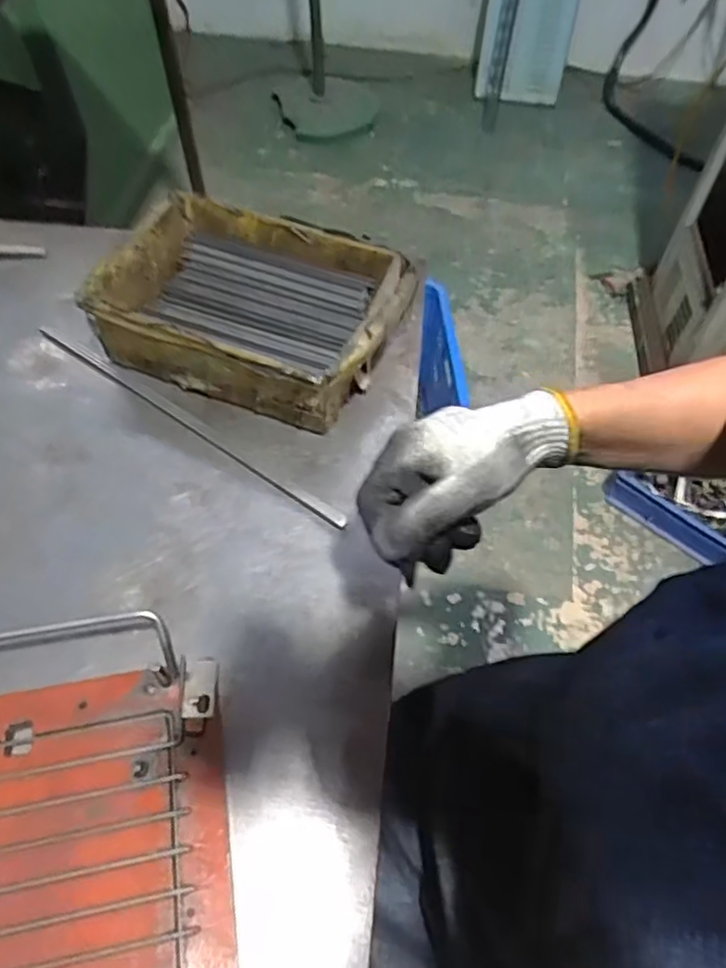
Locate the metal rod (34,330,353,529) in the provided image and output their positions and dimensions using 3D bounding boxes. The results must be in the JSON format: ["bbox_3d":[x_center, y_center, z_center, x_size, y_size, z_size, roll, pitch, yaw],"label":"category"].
[{"bbox_3d":[-0.162,-0.057,0.557,0.356,0.007,0.010,30,60,19],"label":"metal rod"}]

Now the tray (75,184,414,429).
[{"bbox_3d":[-0.098,-0.153,0.585,0.257,0.085,0.176,21,58,14],"label":"tray"}]

